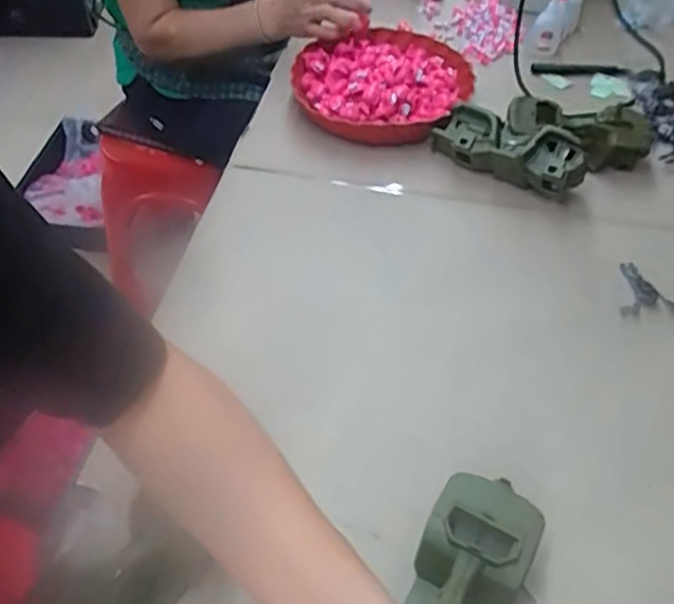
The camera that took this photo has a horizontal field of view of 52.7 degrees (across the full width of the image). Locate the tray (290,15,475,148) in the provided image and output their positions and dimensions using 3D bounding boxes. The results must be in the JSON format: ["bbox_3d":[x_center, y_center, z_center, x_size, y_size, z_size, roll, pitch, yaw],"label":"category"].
[{"bbox_3d":[0.067,-0.323,0.942,0.239,0.062,0.252,20,52,16],"label":"tray"}]

